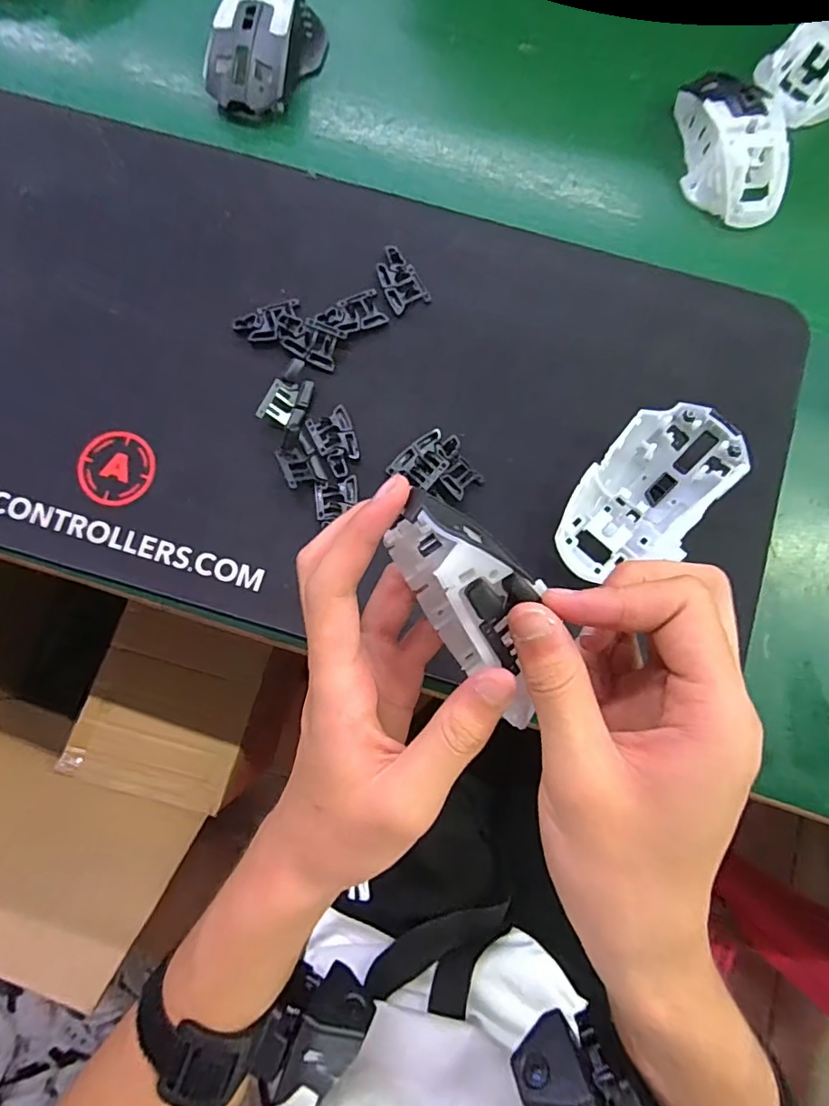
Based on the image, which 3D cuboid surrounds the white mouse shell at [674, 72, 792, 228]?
[{"bbox_3d":[0.223,-0.286,0.374,0.066,0.035,0.108,-1,79,0],"label":"white mouse shell"}]

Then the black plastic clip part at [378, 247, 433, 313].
[{"bbox_3d":[-0.011,-0.179,0.352,0.025,0.004,0.042,-32,81,-6],"label":"black plastic clip part"}]

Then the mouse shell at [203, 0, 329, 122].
[{"bbox_3d":[-0.107,-0.360,0.383,0.061,0.034,0.102,25,80,4],"label":"mouse shell"}]

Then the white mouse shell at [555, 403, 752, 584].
[{"bbox_3d":[0.133,-0.031,0.314,0.068,0.041,0.114,38,82,6],"label":"white mouse shell"}]

